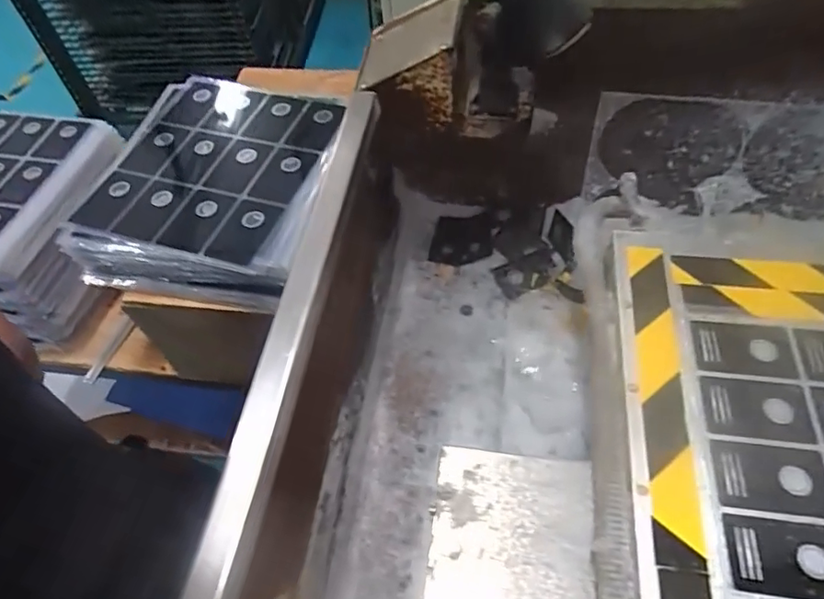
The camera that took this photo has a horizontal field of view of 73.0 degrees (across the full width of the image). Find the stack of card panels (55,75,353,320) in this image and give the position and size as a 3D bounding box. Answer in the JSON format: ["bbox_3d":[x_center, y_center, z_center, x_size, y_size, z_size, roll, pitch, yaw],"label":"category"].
[{"bbox_3d":[-0.248,-0.154,0.737,0.294,0.071,0.326,7,57,11],"label":"stack of card panels"}]

